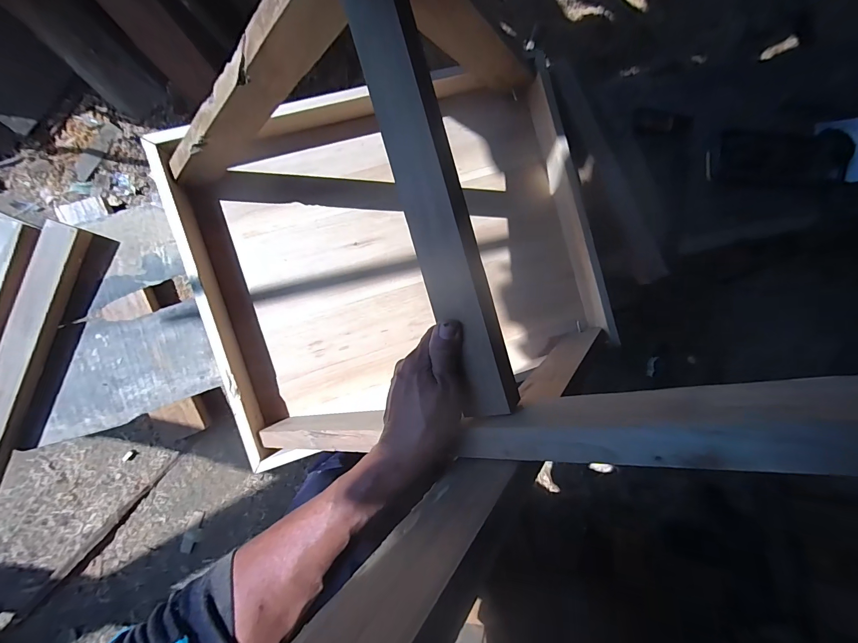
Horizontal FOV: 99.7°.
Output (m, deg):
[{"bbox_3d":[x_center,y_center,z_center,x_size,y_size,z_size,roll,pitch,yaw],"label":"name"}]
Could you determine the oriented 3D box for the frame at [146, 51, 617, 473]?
[{"bbox_3d":[-0.040,-0.099,0.609,0.618,0.083,0.468,-16,93,-6],"label":"frame"}]

